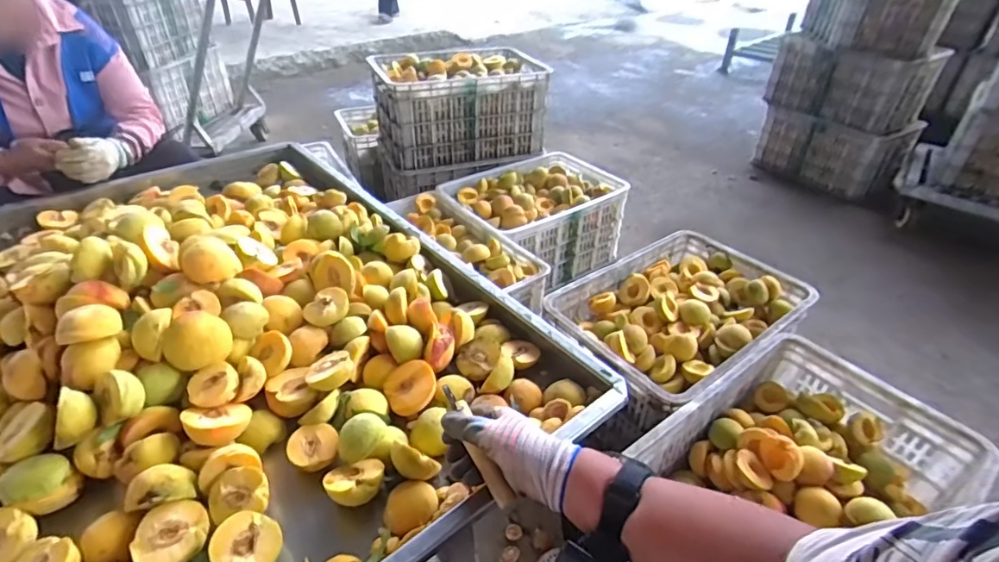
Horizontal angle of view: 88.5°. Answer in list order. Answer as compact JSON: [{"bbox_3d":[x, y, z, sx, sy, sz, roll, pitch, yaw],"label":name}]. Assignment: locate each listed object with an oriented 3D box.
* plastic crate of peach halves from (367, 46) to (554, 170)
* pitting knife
[{"bbox_3d":[-0.132,-0.589,1.721,0.539,0.277,0.346,-9,38,-14],"label":"plastic crate of peach halves"},{"bbox_3d":[-0.023,0.167,0.533,0.017,0.013,0.136,-18,64,-25],"label":"pitting knife"}]

